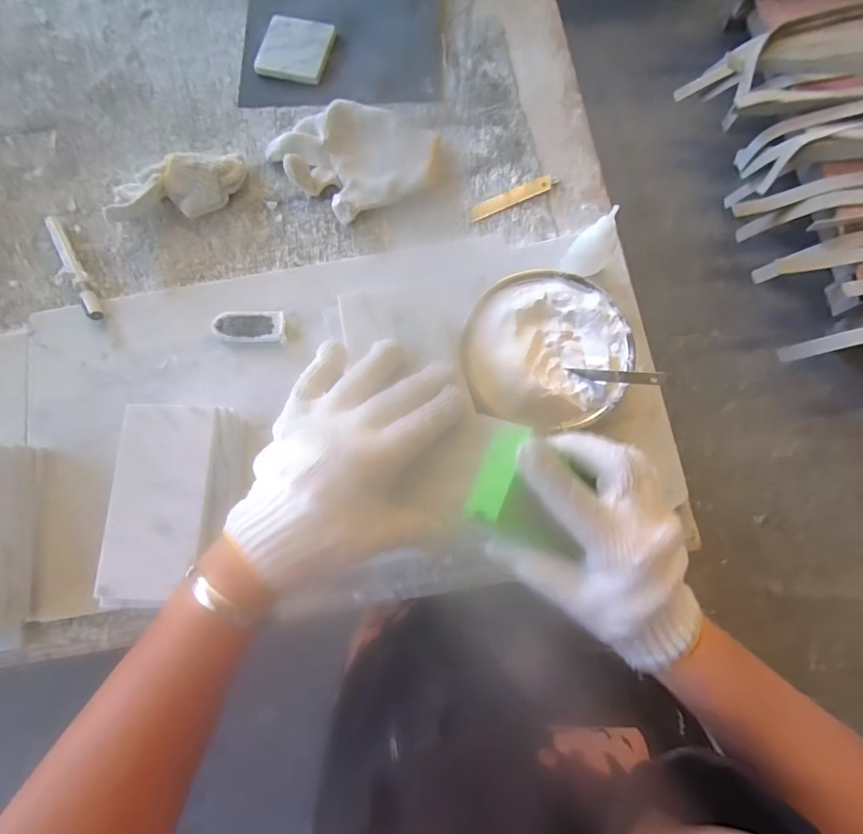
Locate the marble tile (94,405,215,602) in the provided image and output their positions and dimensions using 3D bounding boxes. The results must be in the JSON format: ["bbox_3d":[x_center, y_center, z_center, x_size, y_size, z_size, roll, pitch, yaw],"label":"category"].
[{"bbox_3d":[-0.218,0.065,0.373,0.071,0.008,0.149,3,78,0],"label":"marble tile"}]

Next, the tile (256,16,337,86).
[{"bbox_3d":[-0.153,-0.412,0.527,0.076,0.012,0.074,13,80,4],"label":"tile"}]

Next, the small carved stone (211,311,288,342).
[{"bbox_3d":[-0.177,-0.088,0.460,0.070,0.015,0.031,-1,79,1],"label":"small carved stone"}]

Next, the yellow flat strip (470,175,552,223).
[{"bbox_3d":[0.083,-0.232,0.496,0.094,0.004,0.018,-25,79,-3],"label":"yellow flat strip"}]

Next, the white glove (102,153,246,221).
[{"bbox_3d":[-0.262,-0.234,0.484,0.142,0.045,0.051,-19,79,-2],"label":"white glove"}]

